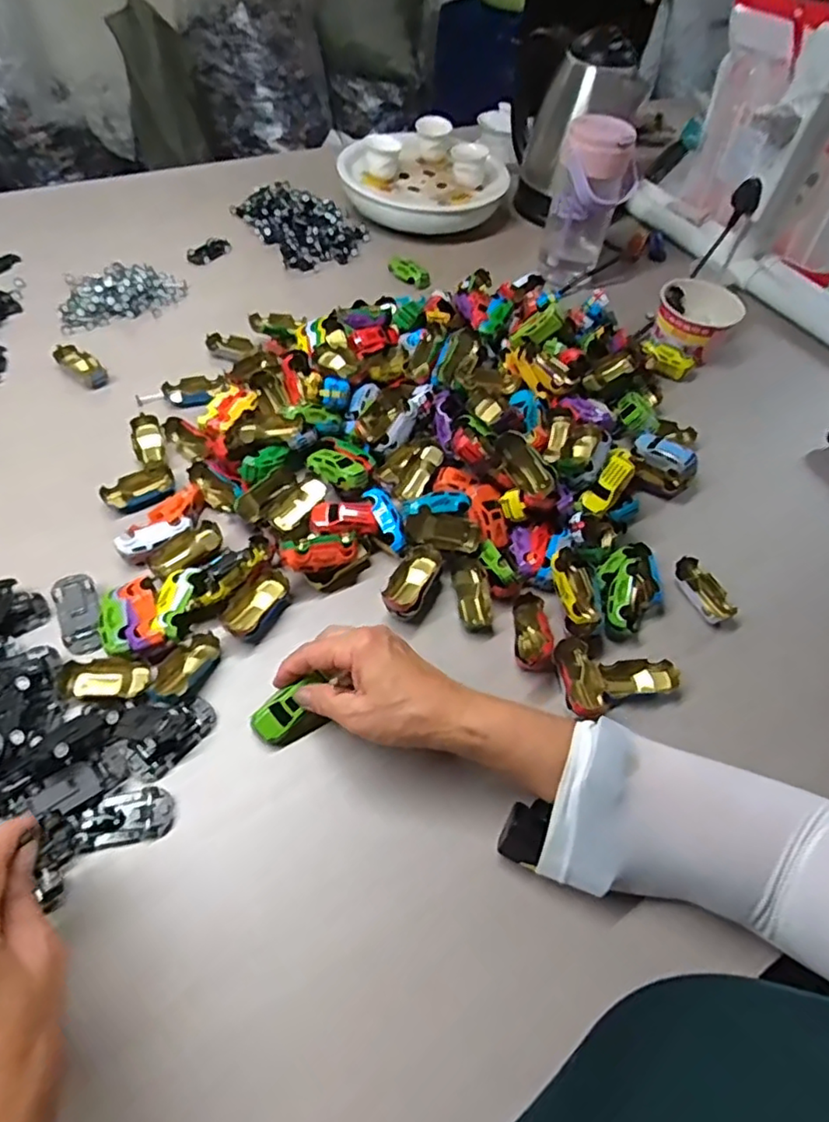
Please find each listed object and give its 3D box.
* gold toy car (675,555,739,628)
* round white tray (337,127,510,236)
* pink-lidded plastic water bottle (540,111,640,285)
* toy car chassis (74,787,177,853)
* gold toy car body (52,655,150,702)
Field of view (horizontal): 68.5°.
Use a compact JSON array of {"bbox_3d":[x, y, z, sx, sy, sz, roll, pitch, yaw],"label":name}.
[{"bbox_3d":[0.256,0.026,0.541,0.026,0.015,0.063,-17,59,-15],"label":"gold toy car"},{"bbox_3d":[0.015,-0.569,0.900,0.240,0.075,0.183,25,55,11],"label":"round white tray"},{"bbox_3d":[0.220,-0.451,0.770,0.097,0.168,0.074,16,54,4],"label":"pink-lidded plastic water bottle"},{"bbox_3d":[-0.192,0.169,0.401,0.060,0.013,0.033,-10,57,-11],"label":"toy car chassis"},{"bbox_3d":[-0.231,0.089,0.456,0.071,0.021,0.030,4,56,-2],"label":"gold toy car body"}]

